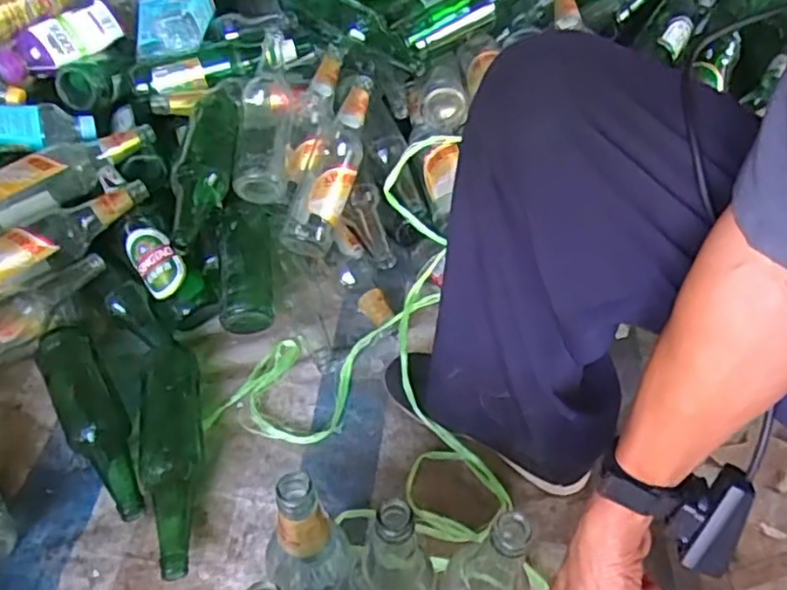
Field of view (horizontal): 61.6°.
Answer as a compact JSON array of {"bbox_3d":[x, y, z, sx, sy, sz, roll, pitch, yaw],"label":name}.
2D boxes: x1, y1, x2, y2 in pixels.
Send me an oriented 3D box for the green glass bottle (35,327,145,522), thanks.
[{"bbox_3d":[-0.339,0.141,0.749,0.064,0.053,0.261,-29,54,-21],"label":"green glass bottle"}]

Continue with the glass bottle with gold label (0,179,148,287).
[{"bbox_3d":[-0.432,-0.065,0.835,0.265,0.058,0.071,-26,55,-22],"label":"glass bottle with gold label"}]

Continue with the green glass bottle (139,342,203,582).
[{"bbox_3d":[-0.243,0.163,0.720,0.063,0.064,0.283,-11,50,-7],"label":"green glass bottle"}]

